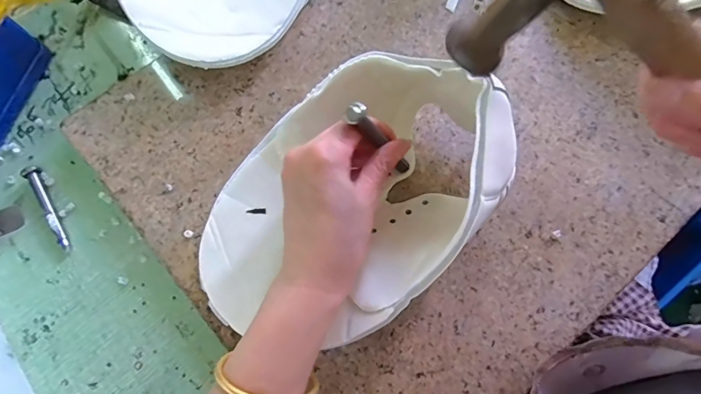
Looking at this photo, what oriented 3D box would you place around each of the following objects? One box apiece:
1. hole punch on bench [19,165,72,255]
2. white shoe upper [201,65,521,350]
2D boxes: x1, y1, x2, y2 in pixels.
[{"bbox_3d":[-0.244,0.008,0.324,0.011,0.016,0.077,-33,78,-10],"label":"hole punch on bench"},{"bbox_3d":[-0.011,0.001,0.262,0.155,0.101,0.205,42,74,13],"label":"white shoe upper"}]

